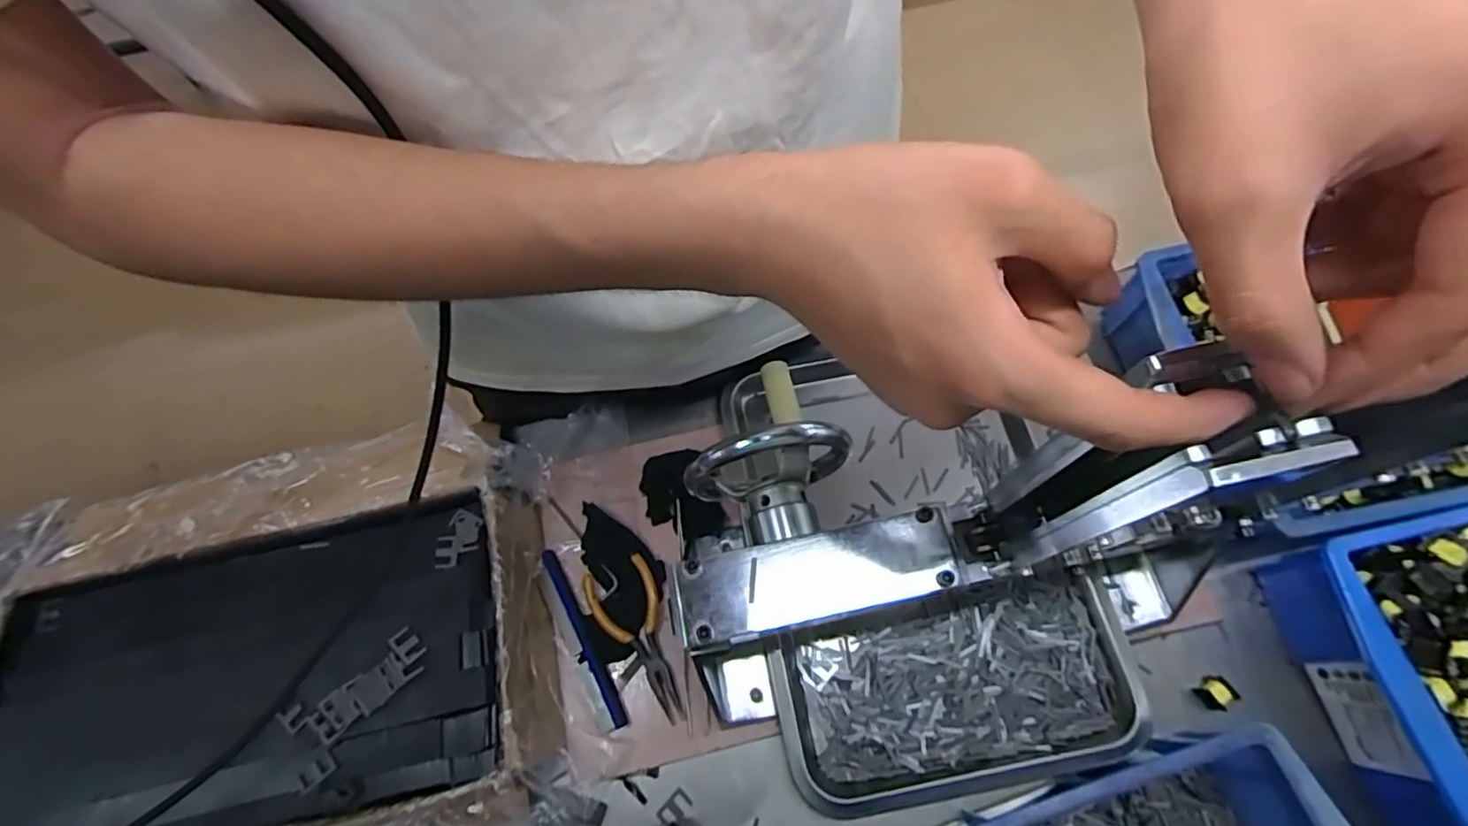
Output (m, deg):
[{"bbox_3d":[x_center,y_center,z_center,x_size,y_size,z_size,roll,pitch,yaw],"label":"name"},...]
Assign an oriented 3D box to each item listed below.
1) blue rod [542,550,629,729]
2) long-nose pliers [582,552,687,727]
[{"bbox_3d":[-0.116,0.170,0.479,0.012,0.007,0.143,-28,68,-9],"label":"blue rod"},{"bbox_3d":[-0.071,0.173,0.476,0.052,0.008,0.124,-25,67,-8],"label":"long-nose pliers"}]

